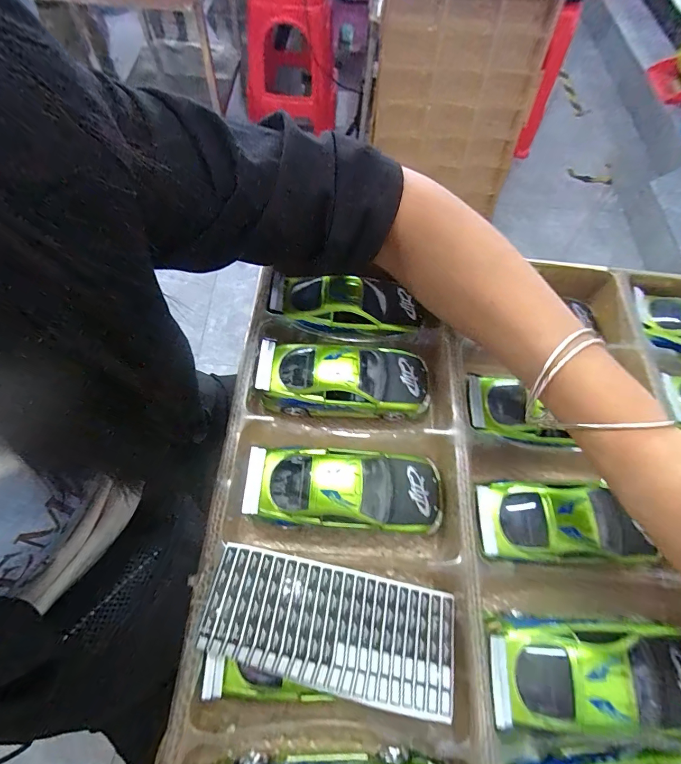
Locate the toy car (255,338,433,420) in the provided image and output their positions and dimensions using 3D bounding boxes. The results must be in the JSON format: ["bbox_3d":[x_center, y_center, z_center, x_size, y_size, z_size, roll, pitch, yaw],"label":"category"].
[{"bbox_3d":[0.003,-0.002,0.286,0.128,0.036,0.052,6,64,-2],"label":"toy car"}]

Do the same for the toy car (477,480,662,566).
[{"bbox_3d":[0.147,0.093,0.247,0.117,0.031,0.048,2,64,-4],"label":"toy car"}]

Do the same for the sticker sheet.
[{"bbox_3d":[-0.002,0.134,0.205,0.137,0.006,0.057,19,53,-9],"label":"sticker sheet"}]

